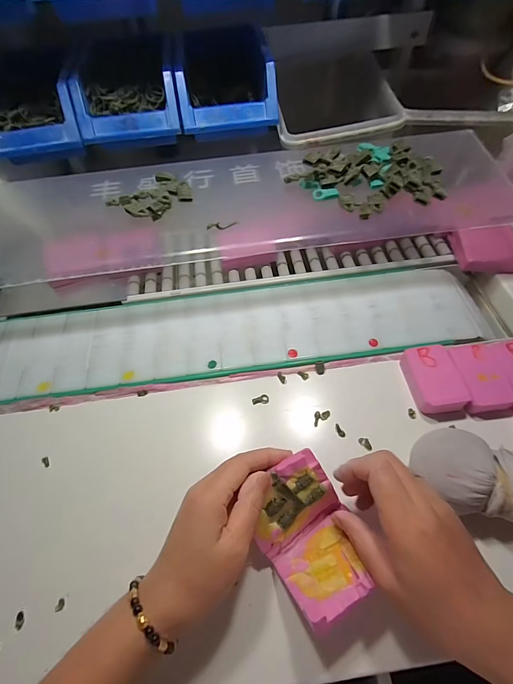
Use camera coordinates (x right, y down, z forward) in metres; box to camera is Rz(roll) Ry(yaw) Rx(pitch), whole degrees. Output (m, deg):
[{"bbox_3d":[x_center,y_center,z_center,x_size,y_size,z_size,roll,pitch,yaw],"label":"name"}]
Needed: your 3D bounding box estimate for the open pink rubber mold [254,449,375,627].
[{"bbox_3d":[0.043,0.151,0.272,0.074,0.052,0.098,-33,59,-19],"label":"open pink rubber mold"}]

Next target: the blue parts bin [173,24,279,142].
[{"bbox_3d":[-0.044,-0.358,0.466,0.123,0.069,0.179,-7,57,-3],"label":"blue parts bin"}]

